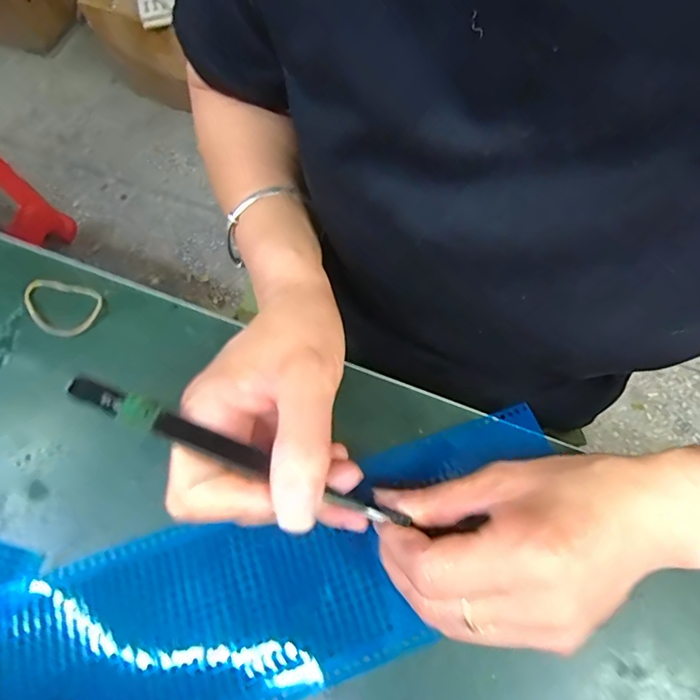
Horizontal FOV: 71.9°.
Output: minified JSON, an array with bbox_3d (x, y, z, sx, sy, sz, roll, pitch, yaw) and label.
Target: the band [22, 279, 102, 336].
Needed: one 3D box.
[{"bbox_3d":[-0.172,-0.027,0.283,0.046,0.007,0.033,18,63,3],"label":"band"}]

